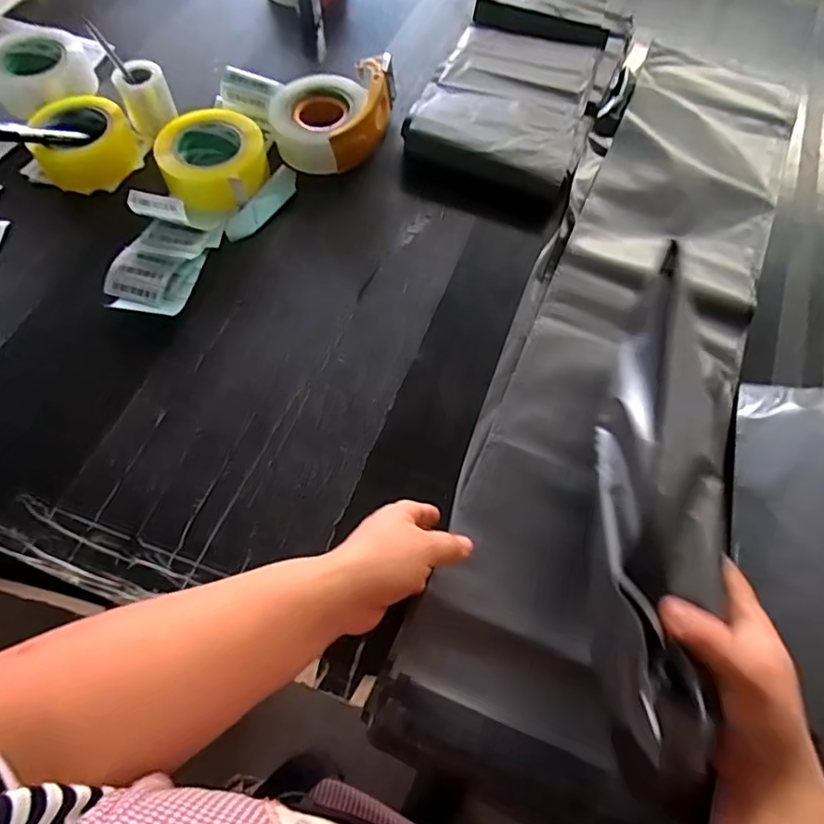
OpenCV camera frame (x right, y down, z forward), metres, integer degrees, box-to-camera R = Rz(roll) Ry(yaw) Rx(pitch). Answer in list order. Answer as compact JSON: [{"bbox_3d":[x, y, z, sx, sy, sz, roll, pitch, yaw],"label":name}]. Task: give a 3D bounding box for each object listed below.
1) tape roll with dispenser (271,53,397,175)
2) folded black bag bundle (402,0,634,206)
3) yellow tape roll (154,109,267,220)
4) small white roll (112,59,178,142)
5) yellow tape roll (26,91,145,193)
[{"bbox_3d":[-0.094,-0.374,0.722,0.165,0.064,0.130,-9,64,-7],"label":"tape roll with dispenser"},{"bbox_3d":[0.169,-0.487,0.798,0.235,0.037,0.514,18,64,7],"label":"folded black bag bundle"},{"bbox_3d":[-0.238,-0.307,0.687,0.119,0.054,0.126,1,63,-2],"label":"yellow tape roll"},{"bbox_3d":[-0.335,-0.397,0.716,0.062,0.060,0.059,-40,71,-20],"label":"small white roll"},{"bbox_3d":[-0.398,-0.330,0.692,0.115,0.058,0.115,1,63,-2],"label":"yellow tape roll"}]

